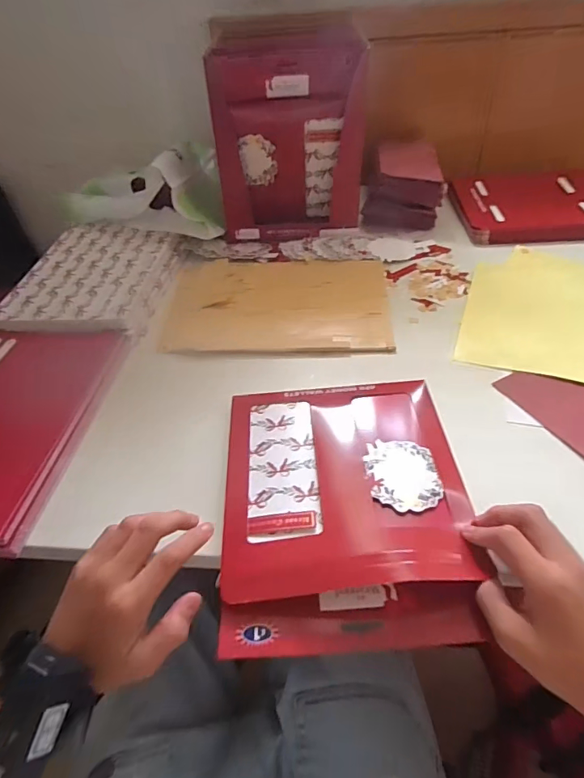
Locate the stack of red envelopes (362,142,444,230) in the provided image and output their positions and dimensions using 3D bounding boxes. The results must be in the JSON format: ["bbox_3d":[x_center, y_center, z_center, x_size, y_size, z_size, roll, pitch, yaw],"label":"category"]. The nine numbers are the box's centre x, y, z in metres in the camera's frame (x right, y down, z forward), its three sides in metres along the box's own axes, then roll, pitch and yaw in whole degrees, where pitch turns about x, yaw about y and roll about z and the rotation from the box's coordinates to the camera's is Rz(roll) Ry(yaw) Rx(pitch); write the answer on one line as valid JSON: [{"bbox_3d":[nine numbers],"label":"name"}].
[{"bbox_3d":[0.174,-0.334,0.728,0.110,0.096,0.151,-1,43,4],"label":"stack of red envelopes"}]

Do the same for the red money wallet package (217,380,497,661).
[{"bbox_3d":[0.042,0.087,0.379,0.191,0.033,0.229,-4,43,1],"label":"red money wallet package"}]

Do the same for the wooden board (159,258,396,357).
[{"bbox_3d":[-0.020,-0.116,0.581,0.280,0.009,0.211,0,43,4],"label":"wooden board"}]

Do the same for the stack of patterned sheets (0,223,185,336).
[{"bbox_3d":[-0.263,-0.155,0.620,0.180,0.031,0.241,2,46,5],"label":"stack of patterned sheets"}]

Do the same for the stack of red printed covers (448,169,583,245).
[{"bbox_3d":[0.398,-0.295,0.724,0.268,0.030,0.211,-1,43,4],"label":"stack of red printed covers"}]

